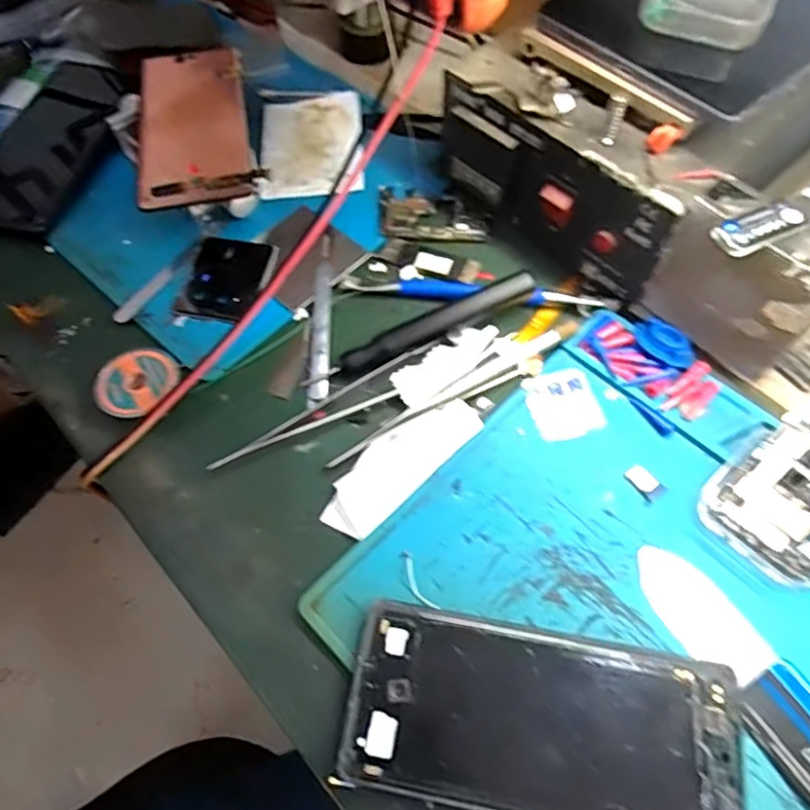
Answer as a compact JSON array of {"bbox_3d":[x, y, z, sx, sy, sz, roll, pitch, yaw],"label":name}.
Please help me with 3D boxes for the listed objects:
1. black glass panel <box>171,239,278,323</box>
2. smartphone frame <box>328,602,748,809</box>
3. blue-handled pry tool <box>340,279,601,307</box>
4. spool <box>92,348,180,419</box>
[{"bbox_3d":[-0.115,-0.085,0.396,0.048,0.008,0.068,13,63,10],"label":"black glass panel"},{"bbox_3d":[0.058,0.136,0.264,0.163,0.011,0.075,7,62,7],"label":"smartphone frame"},{"bbox_3d":[0.039,-0.072,0.379,0.157,0.011,0.018,6,62,6],"label":"blue-handled pry tool"},{"bbox_3d":[-0.151,-0.011,0.352,0.045,0.015,0.044,-1,62,2],"label":"spool"}]

